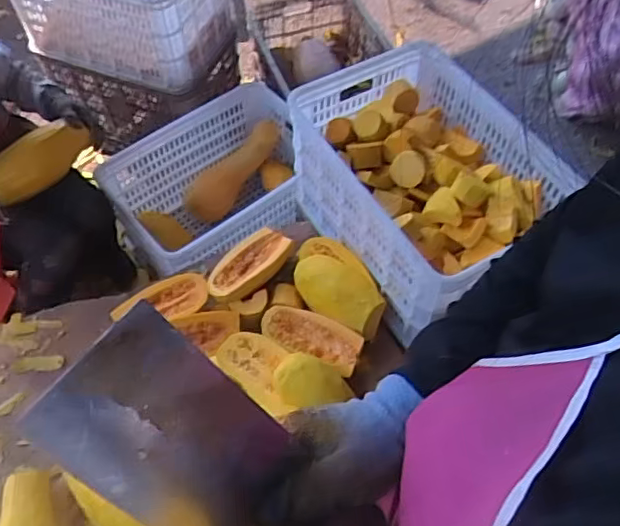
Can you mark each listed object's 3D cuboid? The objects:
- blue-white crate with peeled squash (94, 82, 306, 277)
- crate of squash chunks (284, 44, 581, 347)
[{"bbox_3d":[-0.227,-0.176,1.683,0.578,0.320,0.458,-33,64,-19],"label":"blue-white crate with peeled squash"},{"bbox_3d":[0.247,-0.172,1.267,0.396,0.248,0.553,-27,62,-17],"label":"crate of squash chunks"}]

